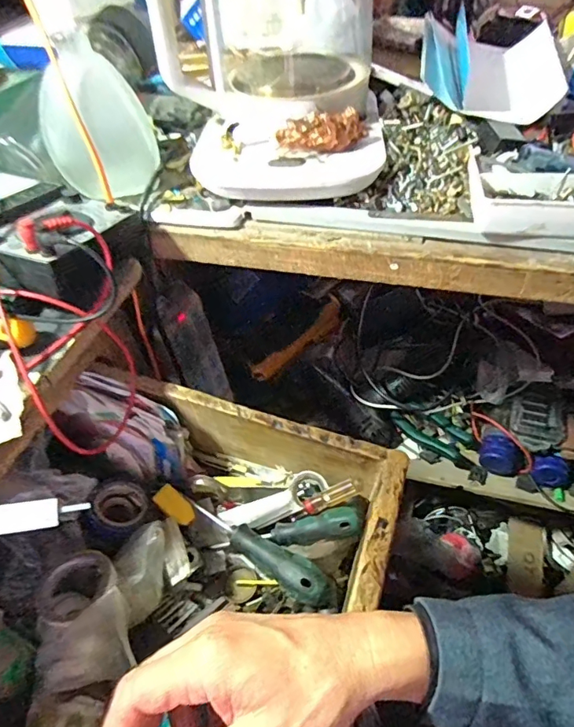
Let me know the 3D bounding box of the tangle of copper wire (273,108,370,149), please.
[{"bbox_3d":[0.029,-0.201,0.409,0.076,0.027,0.033,5,50,10],"label":"tangle of copper wire"}]

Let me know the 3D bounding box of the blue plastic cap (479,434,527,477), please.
[{"bbox_3d":[0.291,0.123,0.646,0.059,0.048,0.036,29,57,26],"label":"blue plastic cap"}]

